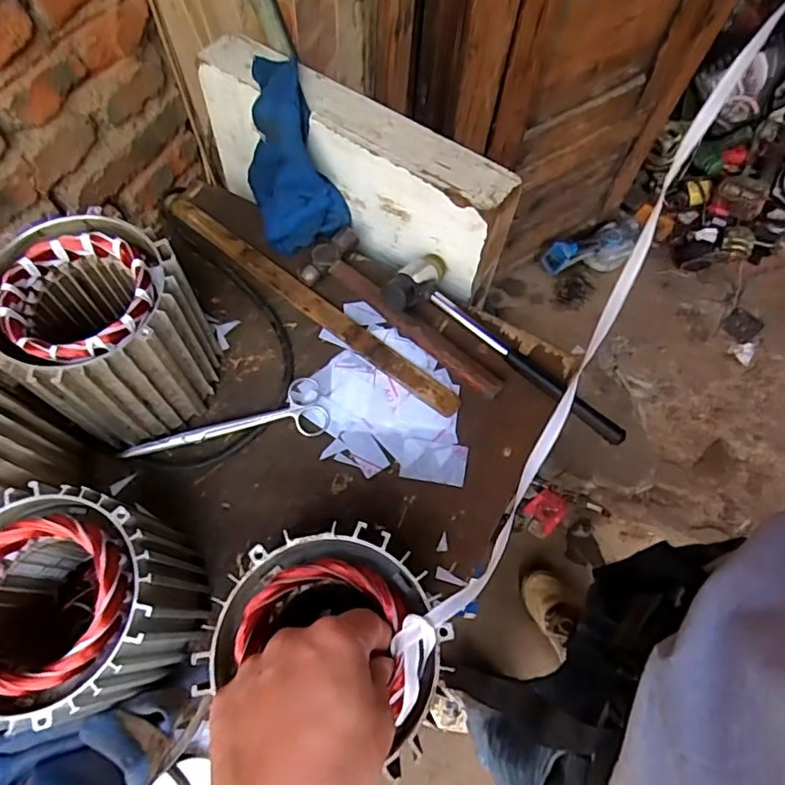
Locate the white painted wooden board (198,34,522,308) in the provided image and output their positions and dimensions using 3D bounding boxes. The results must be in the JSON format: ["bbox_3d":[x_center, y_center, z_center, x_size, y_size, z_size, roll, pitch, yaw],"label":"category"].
[{"bbox_3d":[-0.039,-0.227,0.596,0.333,0.164,0.072,26,68,9],"label":"white painted wooden board"}]

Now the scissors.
[{"bbox_3d":[-0.151,0.035,0.527,0.181,0.015,0.054,-19,68,-10],"label":"scissors"}]

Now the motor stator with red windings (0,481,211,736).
[{"bbox_3d":[-0.220,0.148,0.404,0.131,0.122,0.136,1,66,-2],"label":"motor stator with red windings"}]

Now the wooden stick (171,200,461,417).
[{"bbox_3d":[-0.083,-0.093,0.582,0.363,0.023,0.028,36,70,13],"label":"wooden stick"}]

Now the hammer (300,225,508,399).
[{"bbox_3d":[0.017,-0.082,0.576,0.235,0.028,0.068,35,70,12],"label":"hammer"}]

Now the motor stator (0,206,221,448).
[{"bbox_3d":[-0.230,-0.044,0.473,0.126,0.149,0.129,1,66,-2],"label":"motor stator"}]

